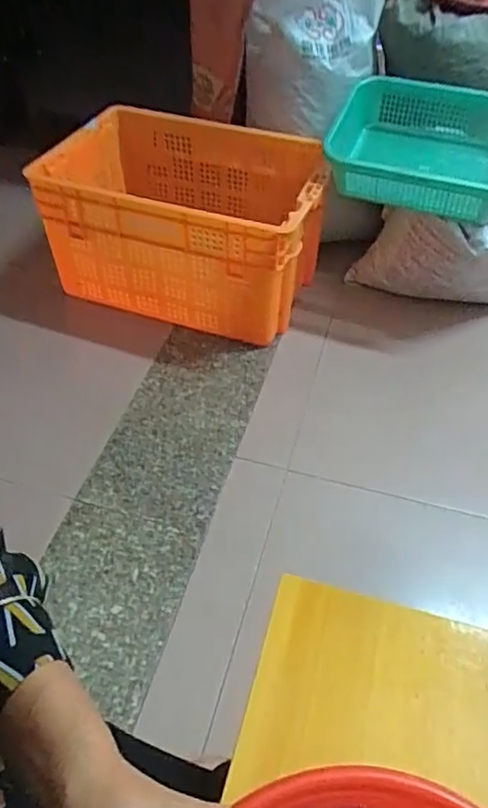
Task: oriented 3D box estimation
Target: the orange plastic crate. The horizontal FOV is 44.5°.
[{"bbox_3d":[-0.117,-0.412,1.354,0.554,0.326,0.414,15,49,12],"label":"orange plastic crate"}]

